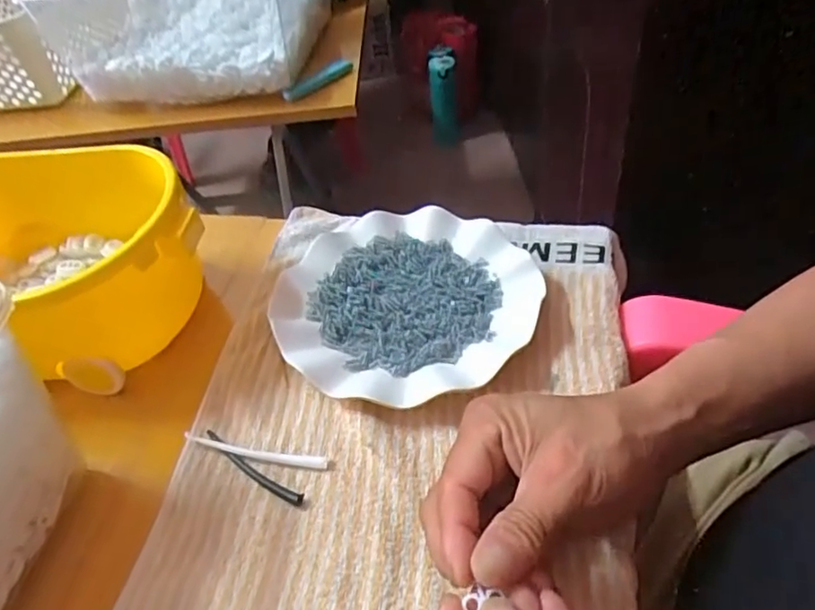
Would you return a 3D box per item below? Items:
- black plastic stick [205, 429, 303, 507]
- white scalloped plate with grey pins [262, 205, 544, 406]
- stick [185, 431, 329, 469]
[{"bbox_3d":[-0.095,0.099,0.365,0.082,0.007,0.009,24,54,28],"label":"black plastic stick"},{"bbox_3d":[-0.002,-0.007,0.437,0.180,0.029,0.170,-4,46,5],"label":"white scalloped plate with grey pins"},{"bbox_3d":[-0.094,0.090,0.370,0.093,0.007,0.008,6,47,14],"label":"stick"}]

